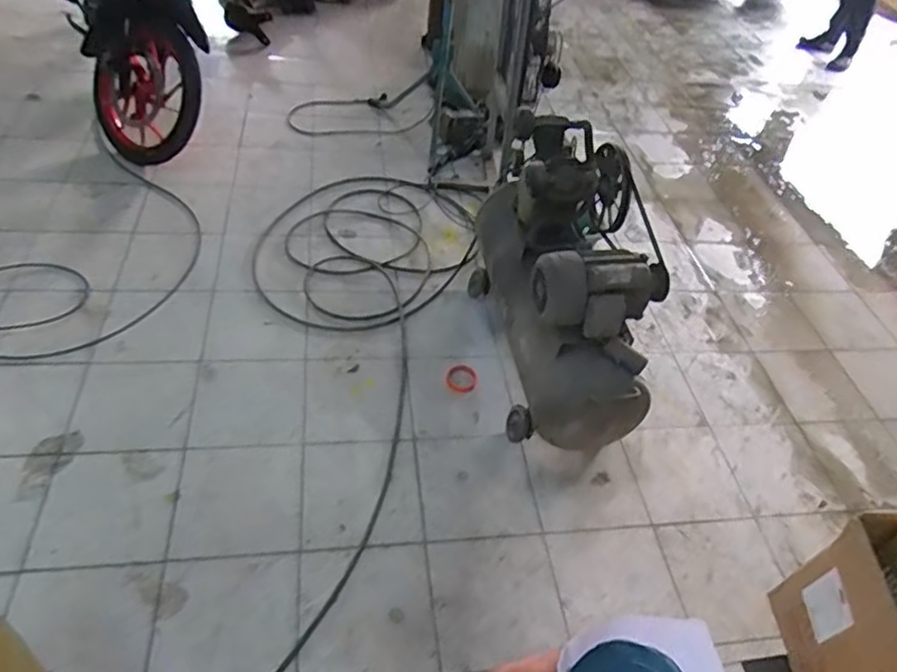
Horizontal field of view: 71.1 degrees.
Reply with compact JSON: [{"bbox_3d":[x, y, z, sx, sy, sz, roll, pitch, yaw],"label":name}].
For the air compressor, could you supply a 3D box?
[{"bbox_3d":[0.314,-0.120,1.688,0.357,0.606,0.760,1,47,-8],"label":"air compressor"}]

